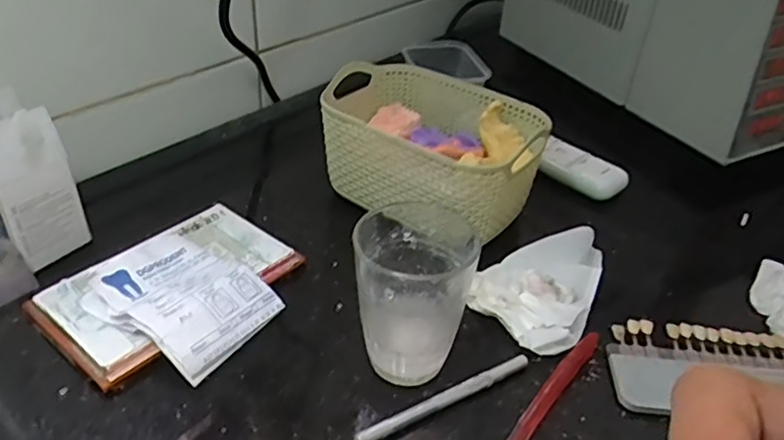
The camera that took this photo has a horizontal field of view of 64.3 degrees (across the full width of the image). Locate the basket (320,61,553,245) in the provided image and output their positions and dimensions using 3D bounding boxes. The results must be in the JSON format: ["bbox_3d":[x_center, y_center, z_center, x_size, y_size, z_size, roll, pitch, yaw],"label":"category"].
[{"bbox_3d":[0.029,-0.060,0.504,0.175,0.073,0.122,28,44,28],"label":"basket"}]

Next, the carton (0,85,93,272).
[{"bbox_3d":[-0.265,-0.028,0.444,0.058,0.110,0.053,25,43,25],"label":"carton"}]

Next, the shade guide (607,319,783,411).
[{"bbox_3d":[0.210,0.089,0.382,0.152,0.011,0.063,3,38,-1],"label":"shade guide"}]

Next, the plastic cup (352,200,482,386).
[{"bbox_3d":[0.012,0.042,0.365,0.065,0.087,0.069,2,38,-2],"label":"plastic cup"}]

